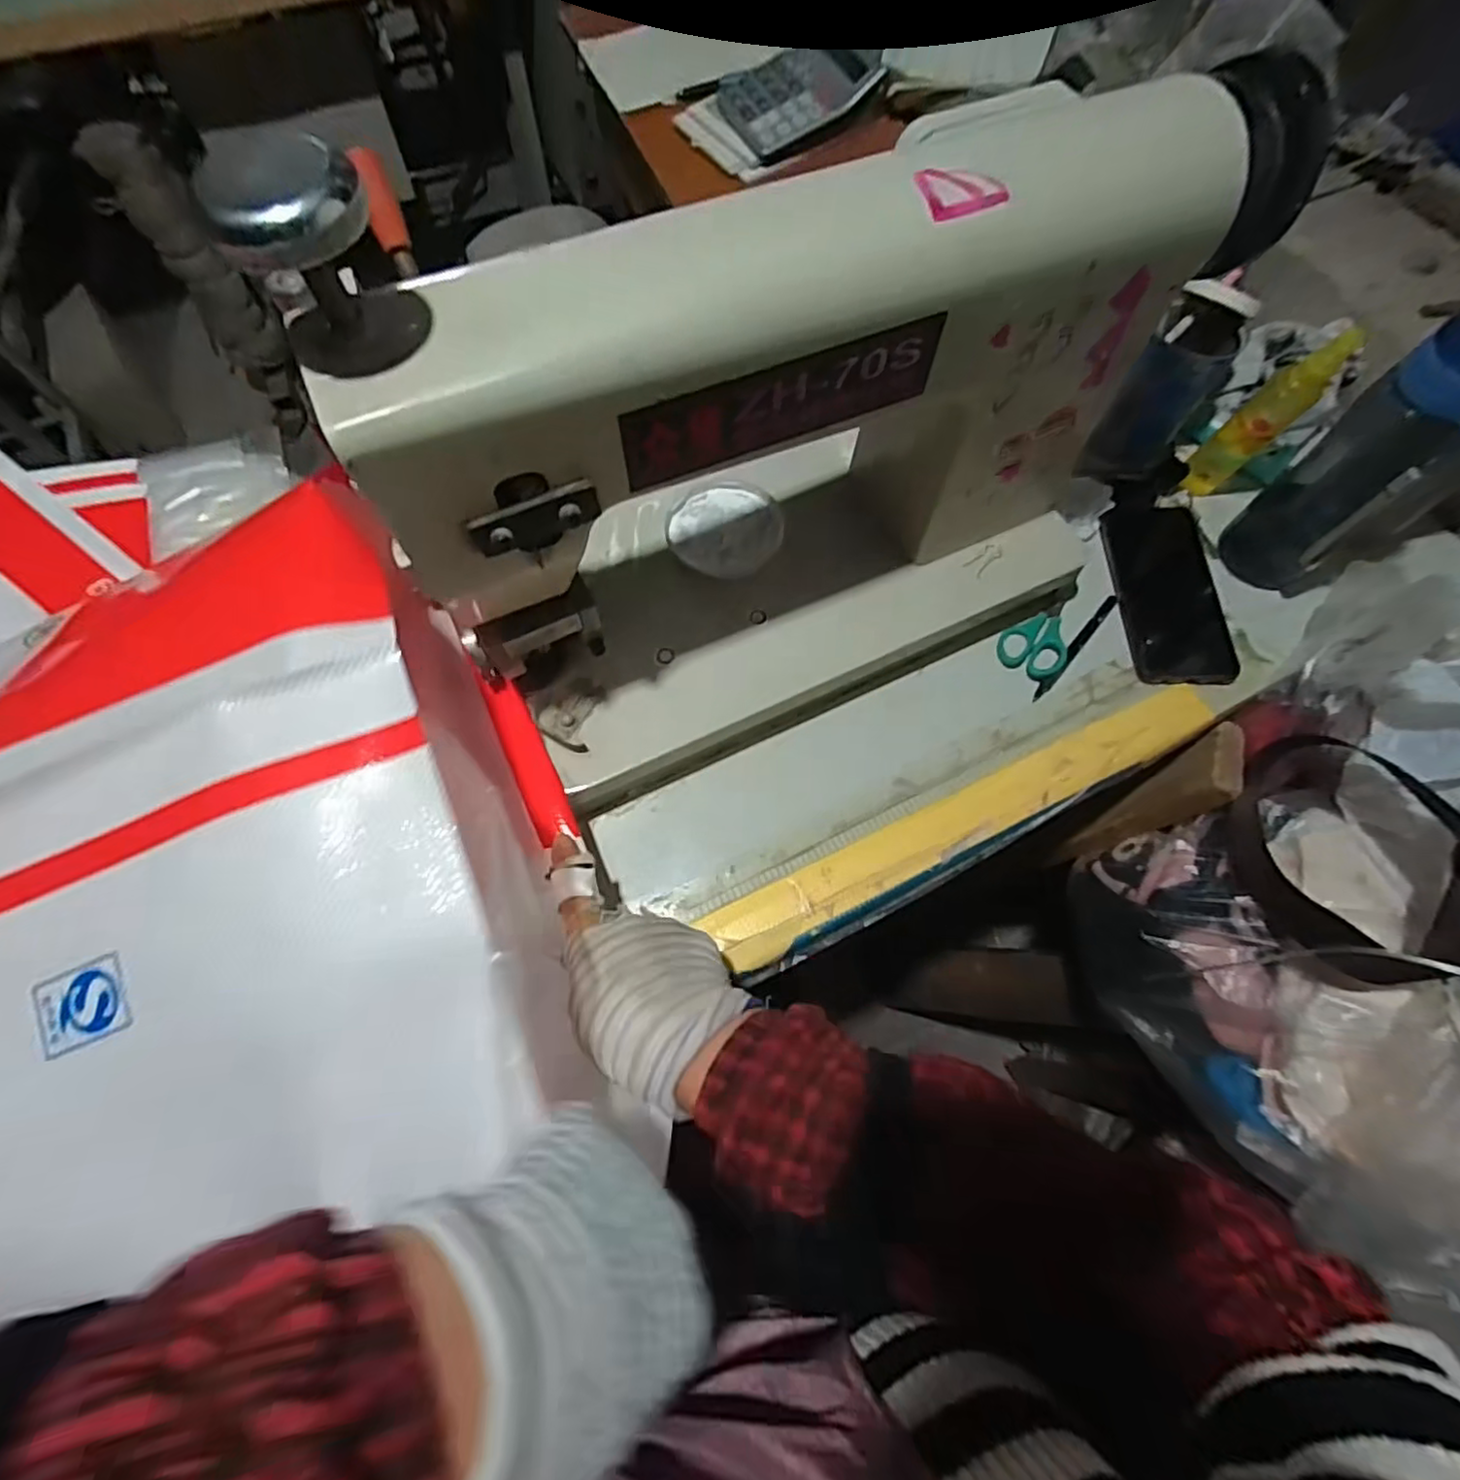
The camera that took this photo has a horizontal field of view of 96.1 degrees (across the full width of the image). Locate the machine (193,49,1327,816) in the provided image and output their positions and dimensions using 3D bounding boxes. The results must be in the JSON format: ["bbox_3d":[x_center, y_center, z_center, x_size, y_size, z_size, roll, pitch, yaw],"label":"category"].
[{"bbox_3d":[0.063,-0.189,0.397,0.498,0.302,0.203,-30,69,-12],"label":"machine"}]

